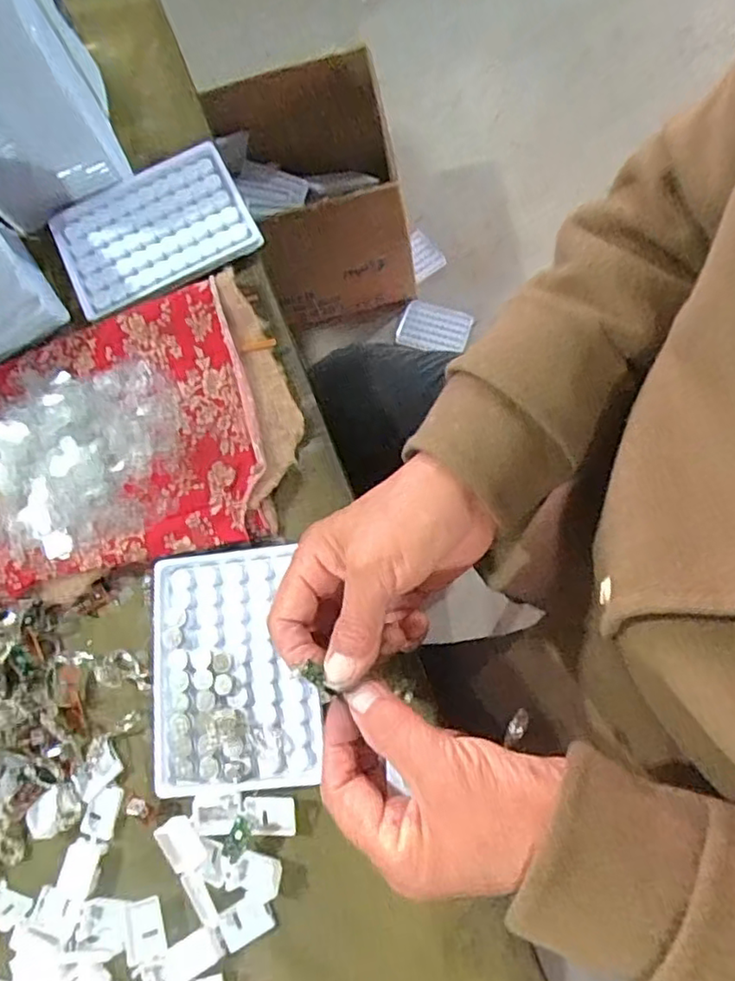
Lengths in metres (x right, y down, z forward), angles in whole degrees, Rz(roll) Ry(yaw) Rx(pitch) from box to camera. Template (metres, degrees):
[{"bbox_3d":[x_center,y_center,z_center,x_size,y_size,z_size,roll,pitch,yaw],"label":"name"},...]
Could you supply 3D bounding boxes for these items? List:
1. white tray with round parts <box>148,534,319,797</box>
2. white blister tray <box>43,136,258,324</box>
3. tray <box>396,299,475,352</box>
[{"bbox_3d":[-0.078,0.098,0.355,0.088,0.009,0.130,-8,75,0],"label":"white tray with round parts"},{"bbox_3d":[-0.151,-0.184,0.442,0.130,0.013,0.096,-26,76,-5],"label":"white blister tray"},{"bbox_3d":[0.130,-0.313,1.205,0.131,0.020,0.090,16,76,10],"label":"tray"}]

